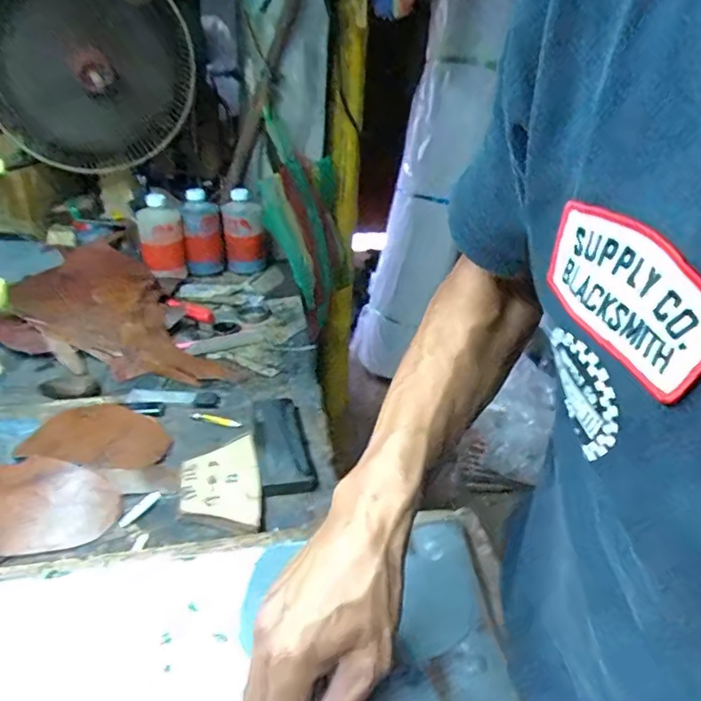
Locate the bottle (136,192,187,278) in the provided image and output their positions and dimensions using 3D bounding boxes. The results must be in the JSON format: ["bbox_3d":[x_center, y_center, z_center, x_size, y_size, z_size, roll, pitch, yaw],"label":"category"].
[{"bbox_3d":[-0.334,-0.201,0.977,0.073,0.136,0.059,-9,30,-17],"label":"bottle"}]

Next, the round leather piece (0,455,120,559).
[{"bbox_3d":[-0.306,0.143,0.518,0.159,0.018,0.101,13,32,15],"label":"round leather piece"}]

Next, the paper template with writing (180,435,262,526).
[{"bbox_3d":[-0.129,0.129,0.546,0.074,0.005,0.117,-10,34,-12],"label":"paper template with writing"}]

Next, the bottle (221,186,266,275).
[{"bbox_3d":[-0.202,-0.229,1.060,0.074,0.152,0.064,4,31,0],"label":"bottle"}]

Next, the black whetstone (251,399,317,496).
[{"bbox_3d":[-0.078,0.095,0.609,0.056,0.014,0.163,-4,32,-13],"label":"black whetstone"}]

